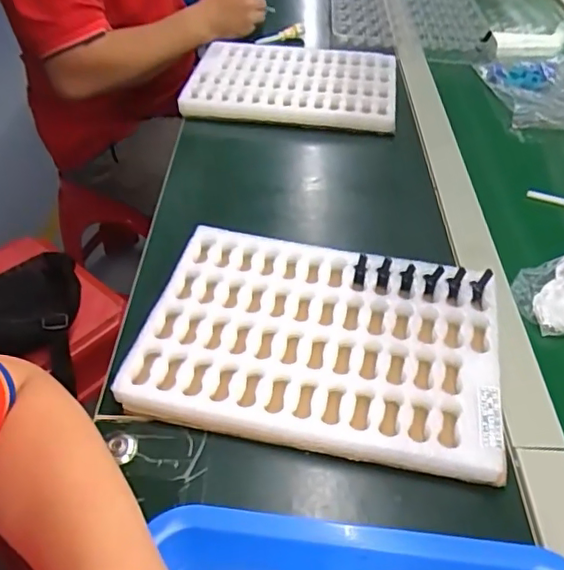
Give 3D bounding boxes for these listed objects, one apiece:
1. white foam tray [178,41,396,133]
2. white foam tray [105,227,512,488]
[{"bbox_3d":[0.017,-0.278,0.781,0.274,0.033,0.190,7,45,5],"label":"white foam tray"},{"bbox_3d":[0.030,0.043,0.456,0.272,0.028,0.189,8,47,9],"label":"white foam tray"}]

